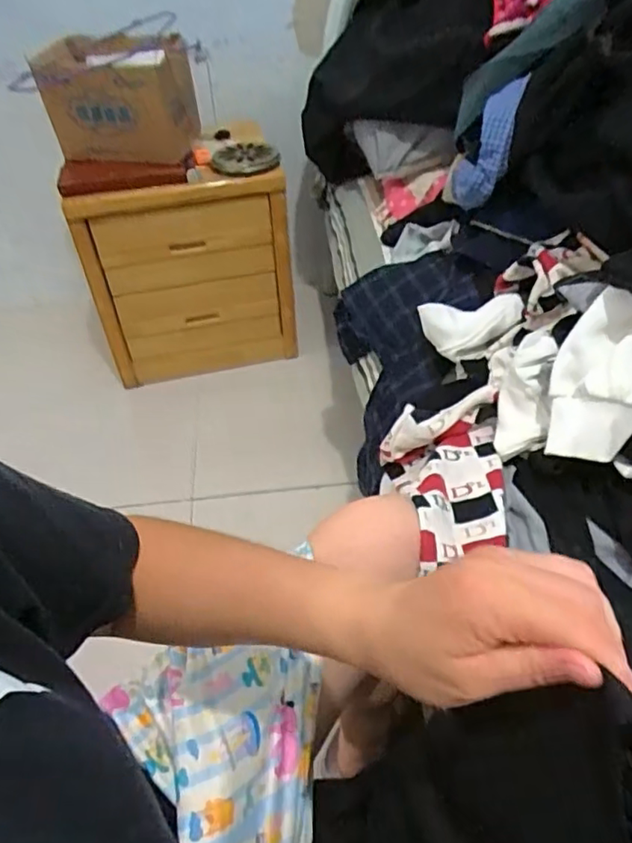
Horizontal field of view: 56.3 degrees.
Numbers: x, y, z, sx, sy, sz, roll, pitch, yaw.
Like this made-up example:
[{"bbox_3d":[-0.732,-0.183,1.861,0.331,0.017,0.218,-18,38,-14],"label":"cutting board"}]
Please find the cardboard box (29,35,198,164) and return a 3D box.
[{"bbox_3d":[-0.385,-0.630,1.159,0.321,0.200,0.098,12,46,15],"label":"cardboard box"}]

